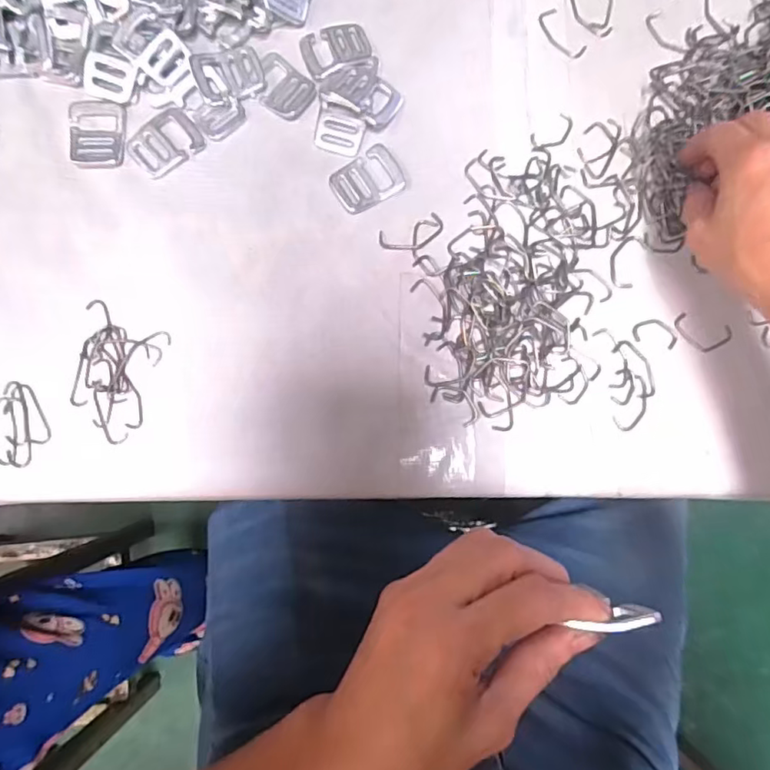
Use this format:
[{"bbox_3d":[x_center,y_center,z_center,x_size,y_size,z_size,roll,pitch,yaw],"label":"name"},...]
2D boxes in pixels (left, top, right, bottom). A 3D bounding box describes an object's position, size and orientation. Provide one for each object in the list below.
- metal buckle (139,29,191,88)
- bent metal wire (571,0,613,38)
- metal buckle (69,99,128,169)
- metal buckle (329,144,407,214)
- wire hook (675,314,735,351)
[{"bbox_3d":[-0.139,-0.208,0.354,0.022,0.004,0.030,36,87,-23],"label":"metal buckle"},{"bbox_3d":[0.143,-0.259,0.380,0.030,0.004,0.044,-8,83,-3],"label":"bent metal wire"},{"bbox_3d":[-0.182,-0.159,0.350,0.034,0.004,0.044,-1,83,-2],"label":"metal buckle"},{"bbox_3d":[-0.011,-0.133,0.359,0.046,0.004,0.034,-31,85,-6],"label":"metal buckle"},{"bbox_3d":[0.205,-0.032,0.358,0.037,0.004,0.020,16,83,0],"label":"wire hook"}]

